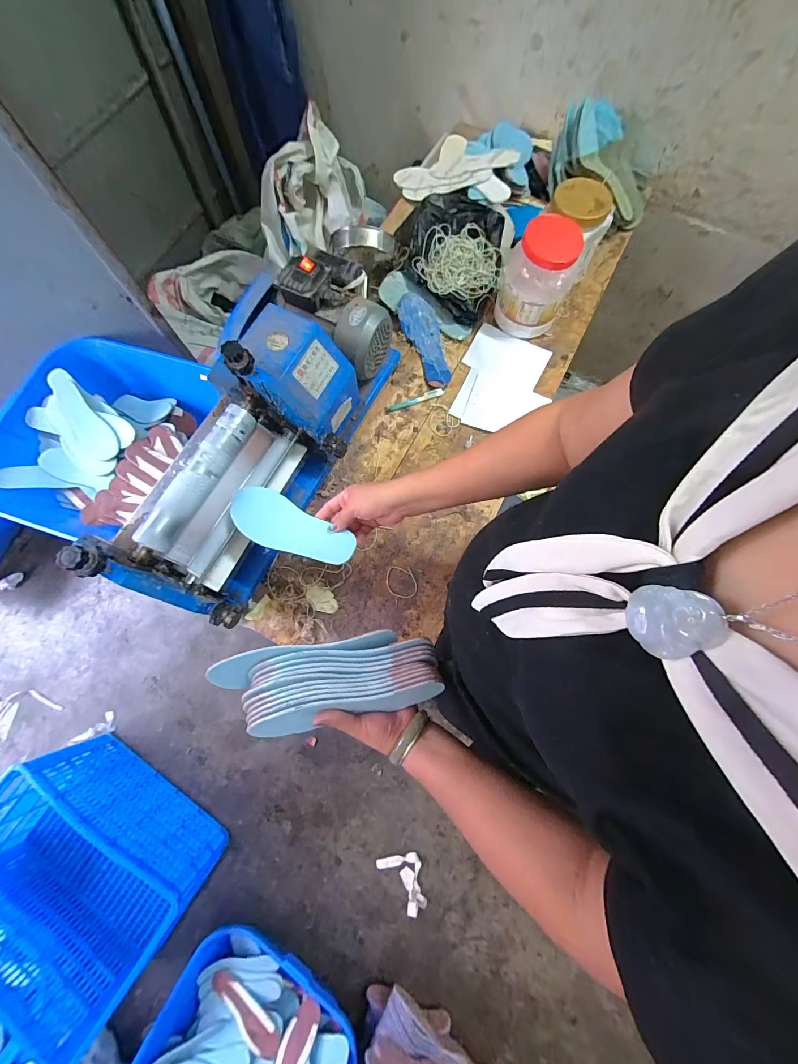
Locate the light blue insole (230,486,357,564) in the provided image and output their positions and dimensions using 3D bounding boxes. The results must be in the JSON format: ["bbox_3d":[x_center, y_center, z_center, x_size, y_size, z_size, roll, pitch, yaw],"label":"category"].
[{"bbox_3d":[-0.171,-0.008,0.550,0.221,0.010,0.080,23,76,16],"label":"light blue insole"}]

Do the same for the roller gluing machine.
[{"bbox_3d":[-0.246,-0.188,0.641,0.268,0.239,0.642,22,76,6],"label":"roller gluing machine"}]

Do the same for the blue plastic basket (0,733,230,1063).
[{"bbox_3d":[-0.922,0.970,1.033,0.614,0.278,0.440,31,77,8],"label":"blue plastic basket"}]

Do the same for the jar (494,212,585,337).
[{"bbox_3d":[0.296,-0.545,0.772,0.133,0.176,0.130,0,75,0],"label":"jar"}]

